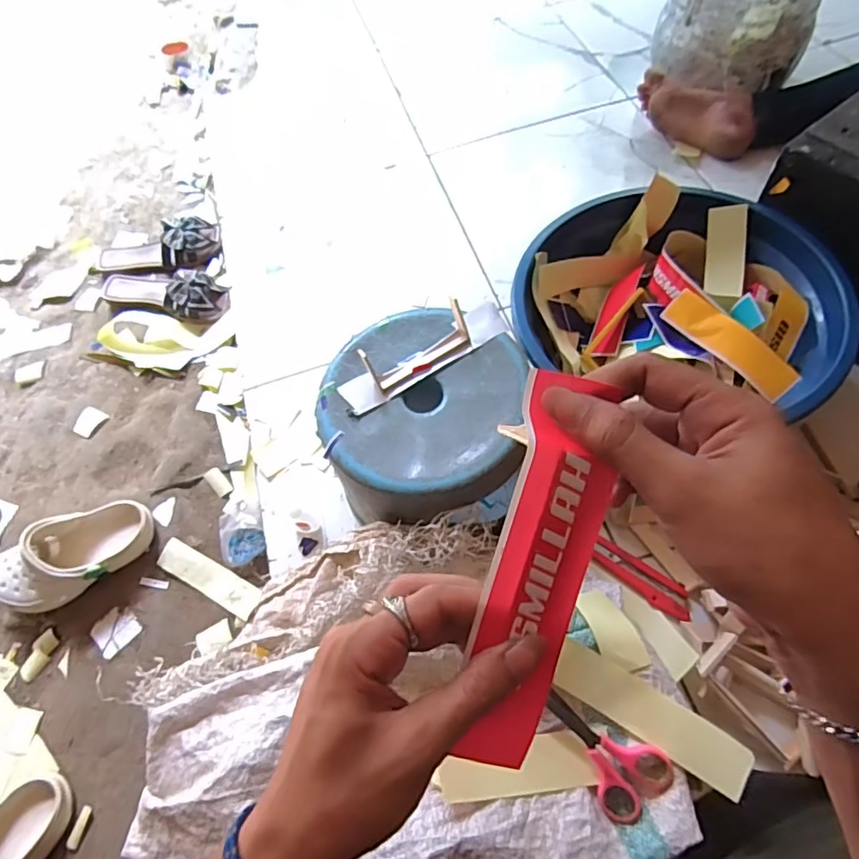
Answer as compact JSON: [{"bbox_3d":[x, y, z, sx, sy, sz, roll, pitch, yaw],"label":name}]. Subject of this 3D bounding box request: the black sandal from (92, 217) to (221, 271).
[{"bbox_3d":[-0.543,-0.355,1.075,0.258,0.060,0.100,-9,61,1],"label":"black sandal"}]

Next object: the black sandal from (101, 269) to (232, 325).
[{"bbox_3d":[-0.498,-0.265,1.025,0.255,0.047,0.092,13,63,13],"label":"black sandal"}]

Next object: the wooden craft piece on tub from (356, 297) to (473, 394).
[{"bbox_3d":[-0.010,-0.084,0.577,0.117,0.038,0.043,-30,62,-10],"label":"wooden craft piece on tub"}]

